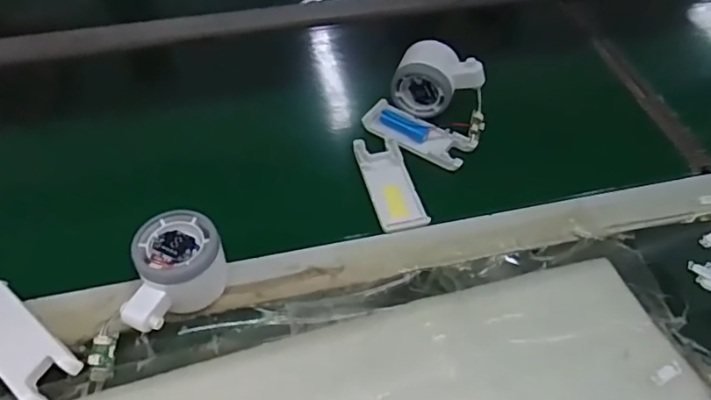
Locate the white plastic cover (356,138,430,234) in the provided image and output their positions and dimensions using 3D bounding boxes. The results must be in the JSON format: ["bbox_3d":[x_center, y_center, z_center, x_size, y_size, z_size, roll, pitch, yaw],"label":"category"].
[{"bbox_3d":[0.031,-0.015,0.499,0.041,0.011,0.101,-10,49,-10],"label":"white plastic cover"}]

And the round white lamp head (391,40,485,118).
[{"bbox_3d":[0.081,-0.114,0.552,0.078,0.051,0.052,20,55,15],"label":"round white lamp head"}]

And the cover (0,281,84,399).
[{"bbox_3d":[-0.229,0.098,0.386,0.098,0.021,0.040,32,55,25],"label":"cover"}]

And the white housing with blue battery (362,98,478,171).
[{"bbox_3d":[0.058,-0.063,0.537,0.105,0.013,0.041,24,52,19],"label":"white housing with blue battery"}]

